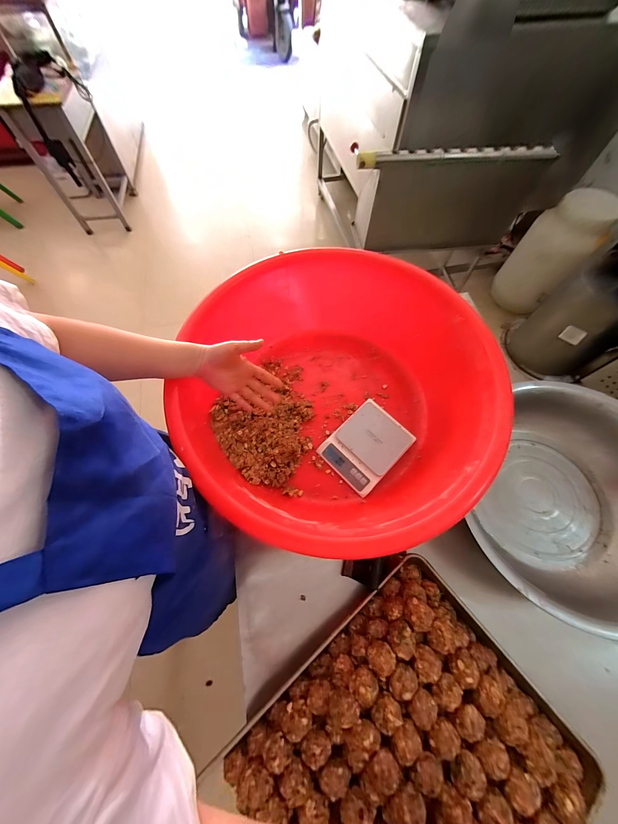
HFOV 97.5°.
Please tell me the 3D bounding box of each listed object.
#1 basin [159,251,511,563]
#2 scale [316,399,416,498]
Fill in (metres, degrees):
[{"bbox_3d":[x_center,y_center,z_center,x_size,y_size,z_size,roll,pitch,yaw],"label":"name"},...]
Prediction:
[{"bbox_3d":[0.051,-0.043,0.595,0.598,0.195,0.606,8,65,2],"label":"basin"},{"bbox_3d":[0.132,0.075,0.625,0.182,0.033,0.144,-41,72,-18],"label":"scale"}]

